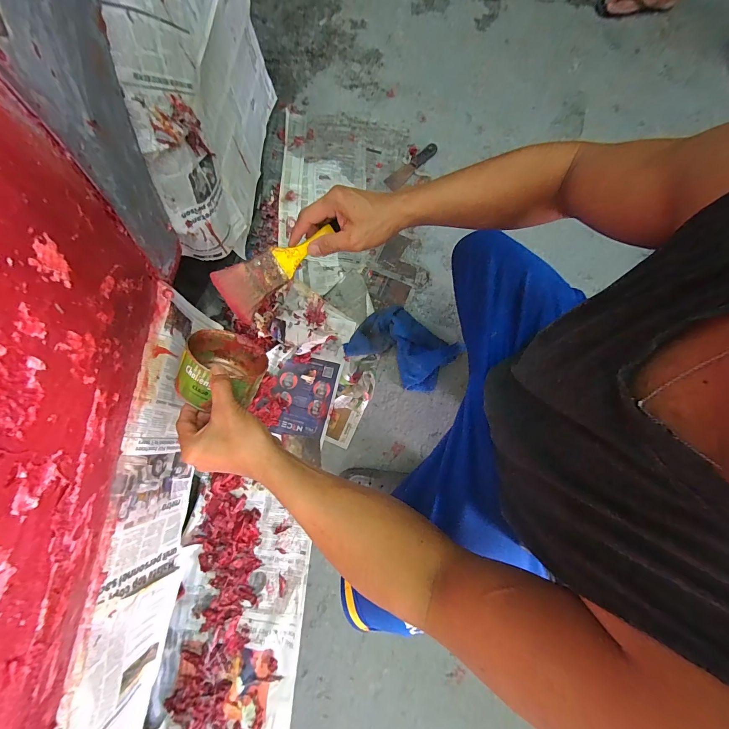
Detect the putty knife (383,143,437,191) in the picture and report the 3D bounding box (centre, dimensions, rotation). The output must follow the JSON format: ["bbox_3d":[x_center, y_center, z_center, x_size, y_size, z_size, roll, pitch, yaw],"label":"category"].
[{"bbox_3d":[0.146,-0.605,0.986,0.193,0.012,0.041,-41,80,-9],"label":"putty knife"}]

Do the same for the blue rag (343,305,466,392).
[{"bbox_3d":[0.098,-0.044,0.830,0.256,0.076,0.166,32,78,7],"label":"blue rag"}]

